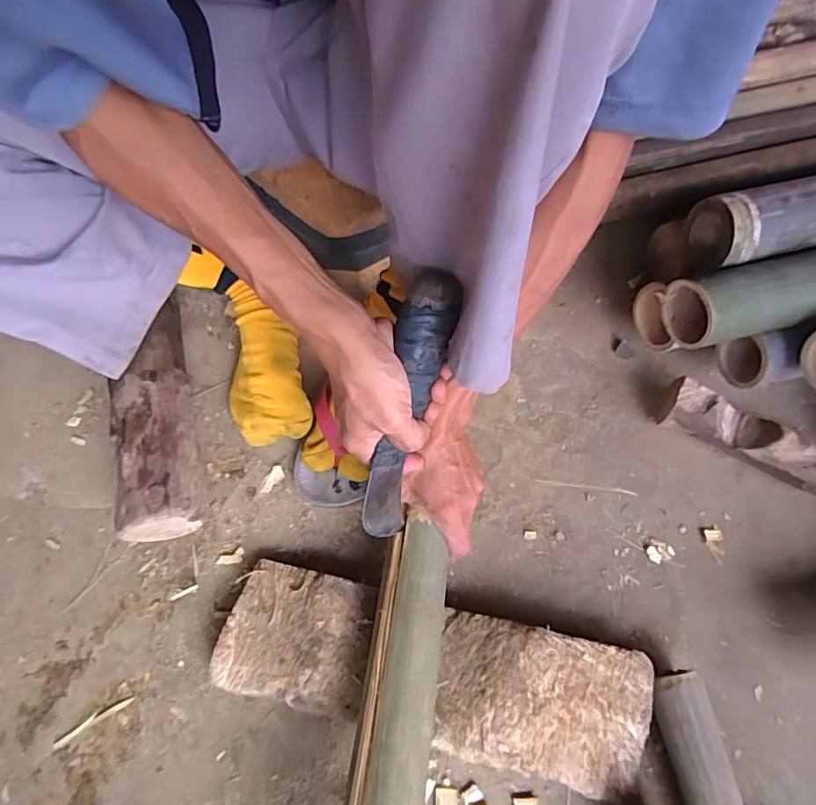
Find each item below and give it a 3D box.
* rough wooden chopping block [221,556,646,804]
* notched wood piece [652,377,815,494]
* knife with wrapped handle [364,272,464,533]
[{"bbox_3d":[0.020,0.226,0.424,0.349,0.045,0.104,13,68,4],"label":"rough wooden chopping block"},{"bbox_3d":[0.338,0.035,0.507,0.166,0.046,0.052,31,70,10],"label":"notched wood piece"},{"bbox_3d":[-0.002,0.013,0.364,0.036,0.032,0.210,14,112,4],"label":"knife with wrapped handle"}]

